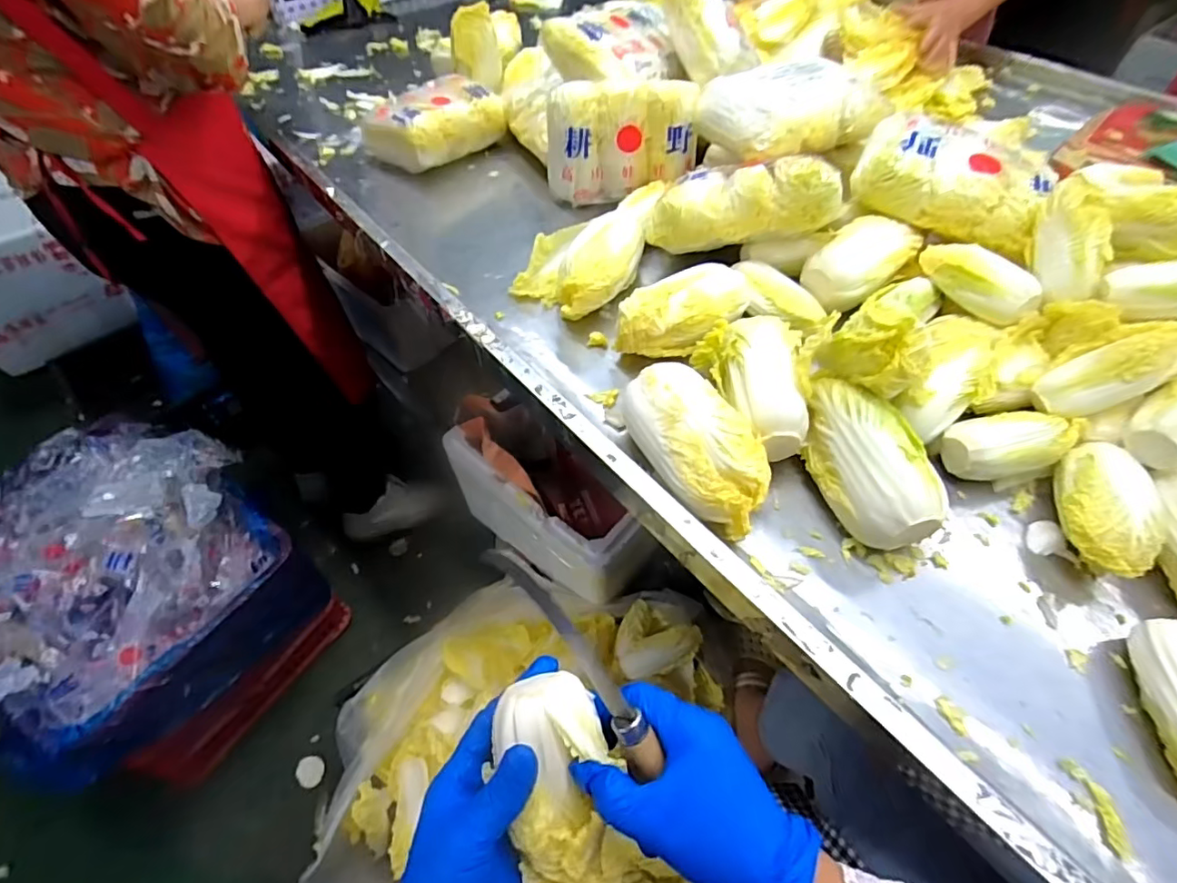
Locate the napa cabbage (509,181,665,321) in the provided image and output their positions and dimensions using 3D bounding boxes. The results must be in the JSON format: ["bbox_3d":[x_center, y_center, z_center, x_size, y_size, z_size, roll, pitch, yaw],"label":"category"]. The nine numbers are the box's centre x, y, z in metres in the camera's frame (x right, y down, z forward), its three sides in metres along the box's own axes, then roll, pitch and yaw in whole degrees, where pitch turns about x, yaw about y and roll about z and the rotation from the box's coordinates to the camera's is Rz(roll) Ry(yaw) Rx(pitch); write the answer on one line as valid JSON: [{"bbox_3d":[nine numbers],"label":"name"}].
[{"bbox_3d":[0.011,-0.230,0.654,0.117,0.068,0.236,22,56,17],"label":"napa cabbage"}]

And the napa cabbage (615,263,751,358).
[{"bbox_3d":[0.094,-0.122,0.565,0.143,0.068,0.062,-27,56,-18],"label":"napa cabbage"}]

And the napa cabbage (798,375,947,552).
[{"bbox_3d":[0.218,0.017,0.450,0.066,0.072,0.140,-15,53,-10],"label":"napa cabbage"}]

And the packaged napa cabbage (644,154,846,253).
[{"bbox_3d":[0.163,-0.259,0.605,0.198,0.065,0.089,-2,50,19],"label":"packaged napa cabbage"}]

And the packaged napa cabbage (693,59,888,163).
[{"bbox_3d":[0.234,-0.379,0.663,0.180,0.079,0.136,-23,55,-16],"label":"packaged napa cabbage"}]

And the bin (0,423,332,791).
[{"bbox_3d":[-0.851,0.229,1.027,0.591,0.246,0.484,26,57,20],"label":"bin"}]

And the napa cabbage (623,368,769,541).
[{"bbox_3d":[0.086,0.006,0.460,0.072,0.074,0.149,-24,55,-16],"label":"napa cabbage"}]

